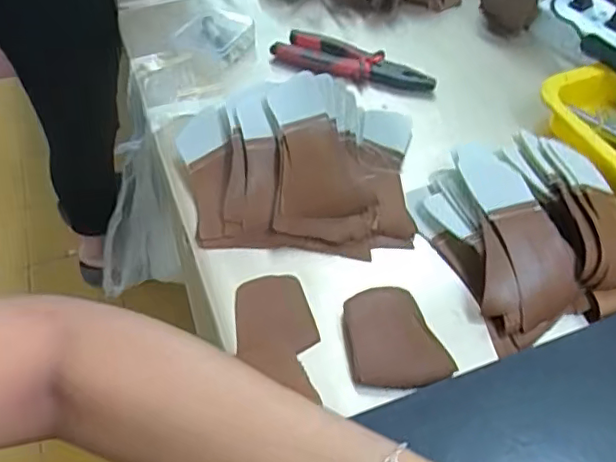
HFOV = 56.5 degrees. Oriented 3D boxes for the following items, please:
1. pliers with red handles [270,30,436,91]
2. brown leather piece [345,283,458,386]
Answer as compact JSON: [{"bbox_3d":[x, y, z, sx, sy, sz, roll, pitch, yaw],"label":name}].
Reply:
[{"bbox_3d":[0.048,-0.185,0.637,0.183,0.022,0.049,28,56,22],"label":"pliers with red handles"},{"bbox_3d":[0.061,0.078,0.427,0.066,0.013,0.087,-11,51,-8],"label":"brown leather piece"}]

